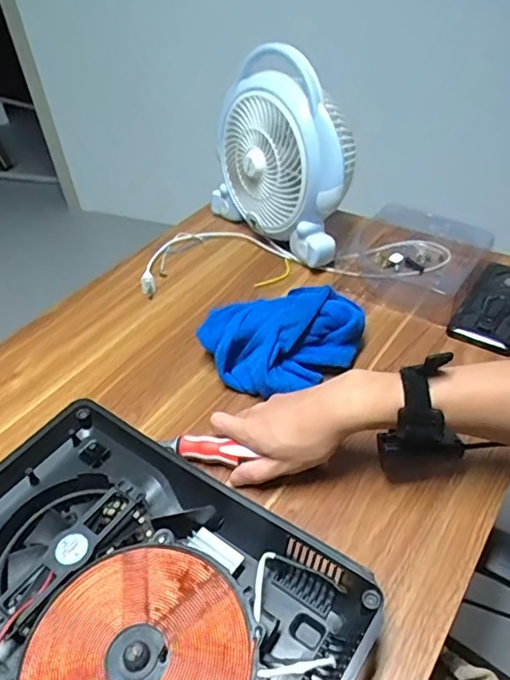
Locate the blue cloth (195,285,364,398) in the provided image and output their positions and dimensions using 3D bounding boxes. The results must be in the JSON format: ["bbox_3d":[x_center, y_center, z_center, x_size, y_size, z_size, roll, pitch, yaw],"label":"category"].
[{"bbox_3d":[0.034,-0.008,0.615,0.165,0.082,0.126,-27,46,-23],"label":"blue cloth"}]

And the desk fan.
[{"bbox_3d":[0.048,-0.273,0.780,0.128,0.243,0.257,-31,47,-27],"label":"desk fan"}]

